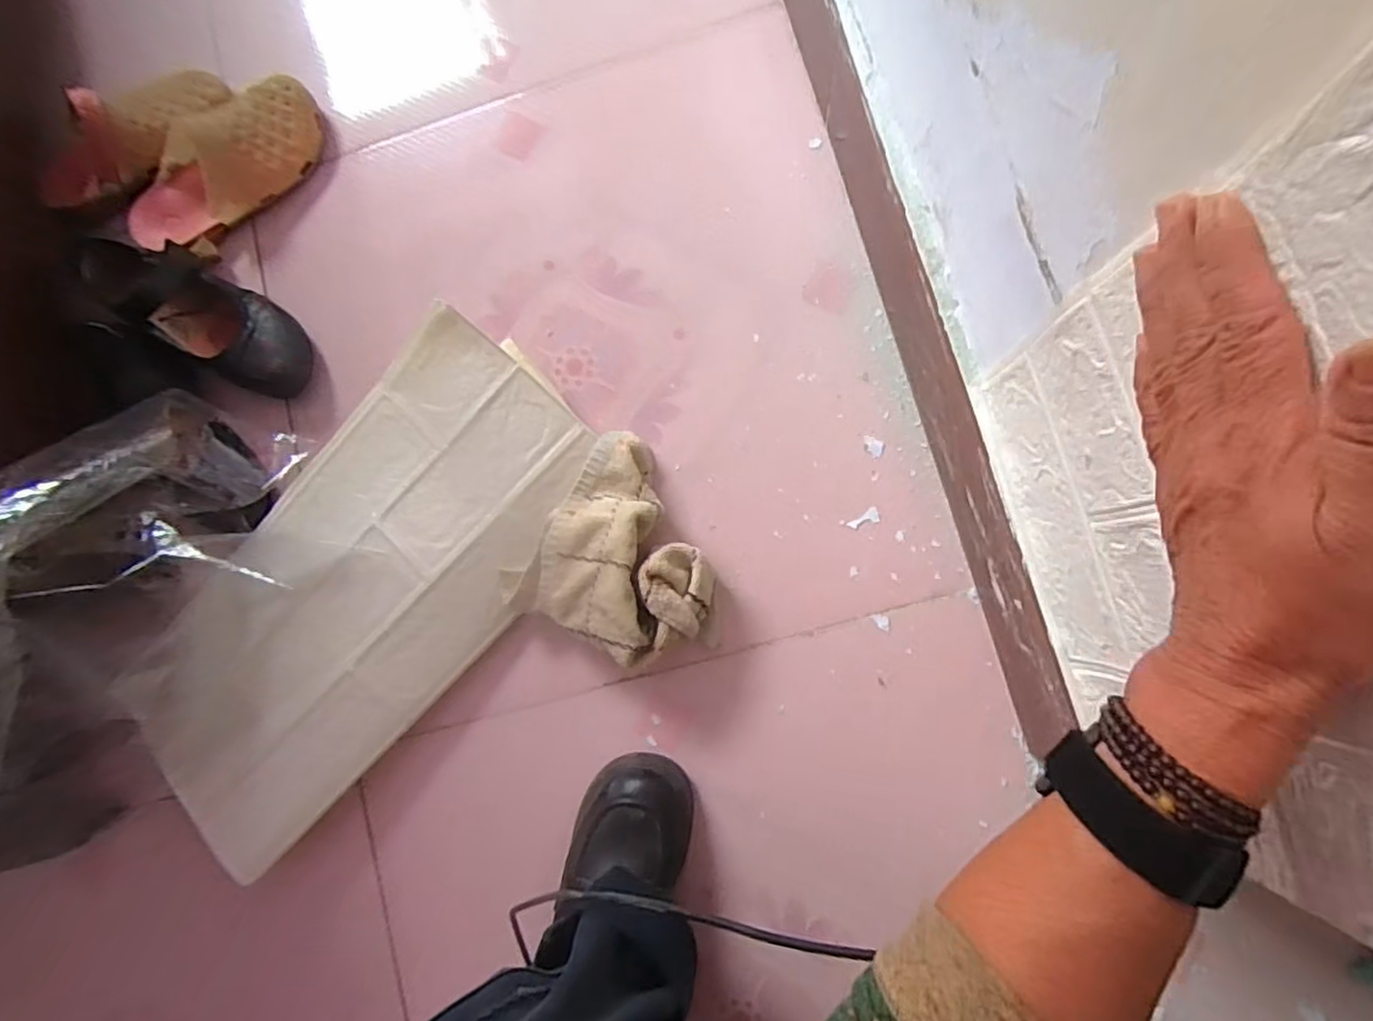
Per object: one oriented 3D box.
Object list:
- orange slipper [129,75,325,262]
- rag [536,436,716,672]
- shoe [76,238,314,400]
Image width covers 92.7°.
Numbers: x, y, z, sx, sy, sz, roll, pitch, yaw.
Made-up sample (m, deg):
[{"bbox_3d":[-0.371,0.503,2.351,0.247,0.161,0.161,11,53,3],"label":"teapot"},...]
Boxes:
[{"bbox_3d":[-0.477,-0.354,0.679,0.228,0.055,0.099,-40,82,1],"label":"orange slipper"},{"bbox_3d":[-0.066,0.038,0.579,0.146,0.078,0.200,-22,82,3],"label":"rag"},{"bbox_3d":[-0.494,-0.201,0.651,0.236,0.074,0.091,29,88,8],"label":"shoe"}]

